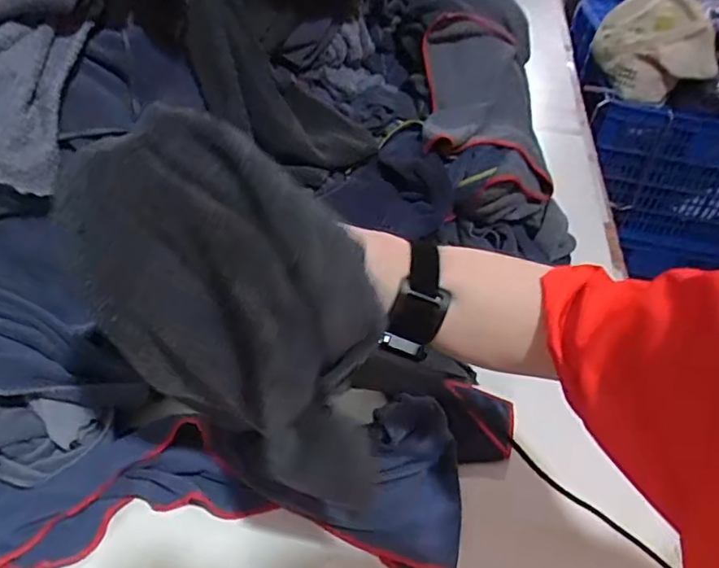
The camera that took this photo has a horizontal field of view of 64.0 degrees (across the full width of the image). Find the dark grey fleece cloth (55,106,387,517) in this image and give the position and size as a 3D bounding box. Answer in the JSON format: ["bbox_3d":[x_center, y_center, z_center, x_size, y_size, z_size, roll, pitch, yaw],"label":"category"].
[{"bbox_3d":[-0.072,0.019,0.363,0.195,0.213,0.080,19,45,12],"label":"dark grey fleece cloth"}]

